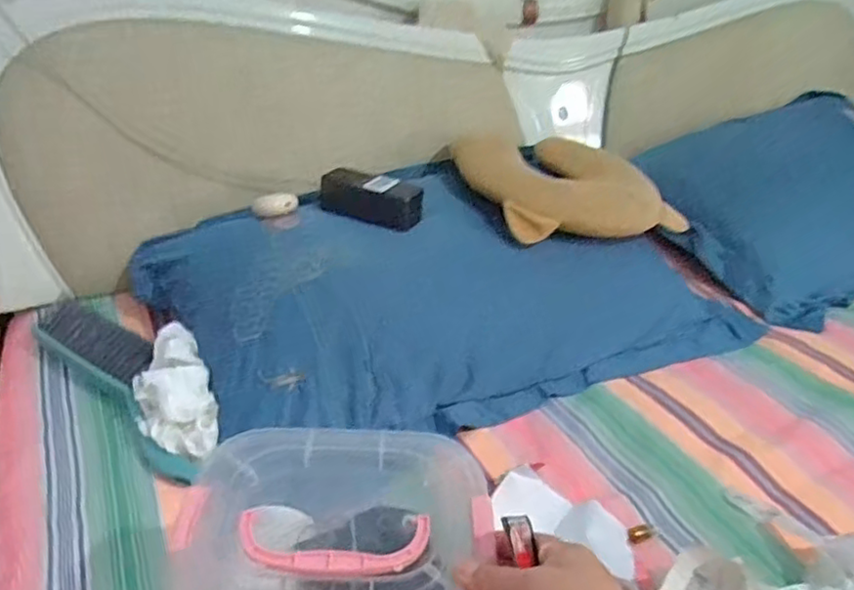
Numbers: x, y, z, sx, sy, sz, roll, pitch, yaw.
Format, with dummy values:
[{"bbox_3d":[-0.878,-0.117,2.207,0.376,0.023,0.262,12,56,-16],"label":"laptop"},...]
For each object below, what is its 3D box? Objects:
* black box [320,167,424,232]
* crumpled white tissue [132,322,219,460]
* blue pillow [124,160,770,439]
[{"bbox_3d":[-0.071,-0.130,0.857,0.133,0.045,0.063,14,33,19],"label":"black box"},{"bbox_3d":[-0.256,0.098,0.660,0.071,0.030,0.158,-12,52,-23],"label":"crumpled white tissue"},{"bbox_3d":[0.054,-0.010,0.829,0.788,0.136,0.363,-8,33,-16],"label":"blue pillow"}]

